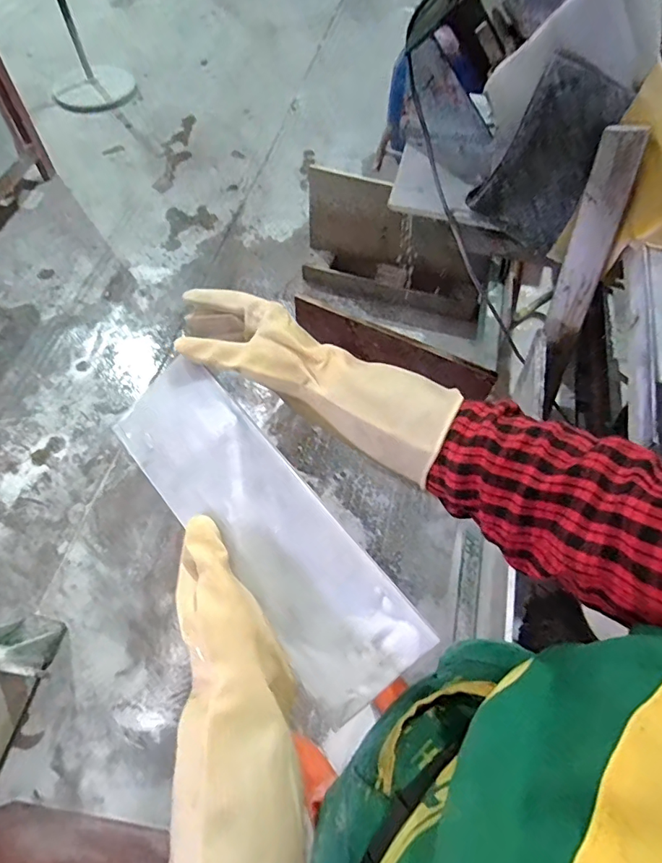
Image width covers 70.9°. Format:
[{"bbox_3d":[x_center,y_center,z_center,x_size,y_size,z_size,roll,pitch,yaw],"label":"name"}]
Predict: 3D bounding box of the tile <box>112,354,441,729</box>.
[{"bbox_3d":[-0.058,0.068,0.359,0.097,0.005,0.294,-46,73,10],"label":"tile"}]

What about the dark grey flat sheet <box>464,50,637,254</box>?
[{"bbox_3d":[0.367,-0.446,0.786,0.186,0.270,0.030,11,52,-14],"label":"dark grey flat sheet"}]

